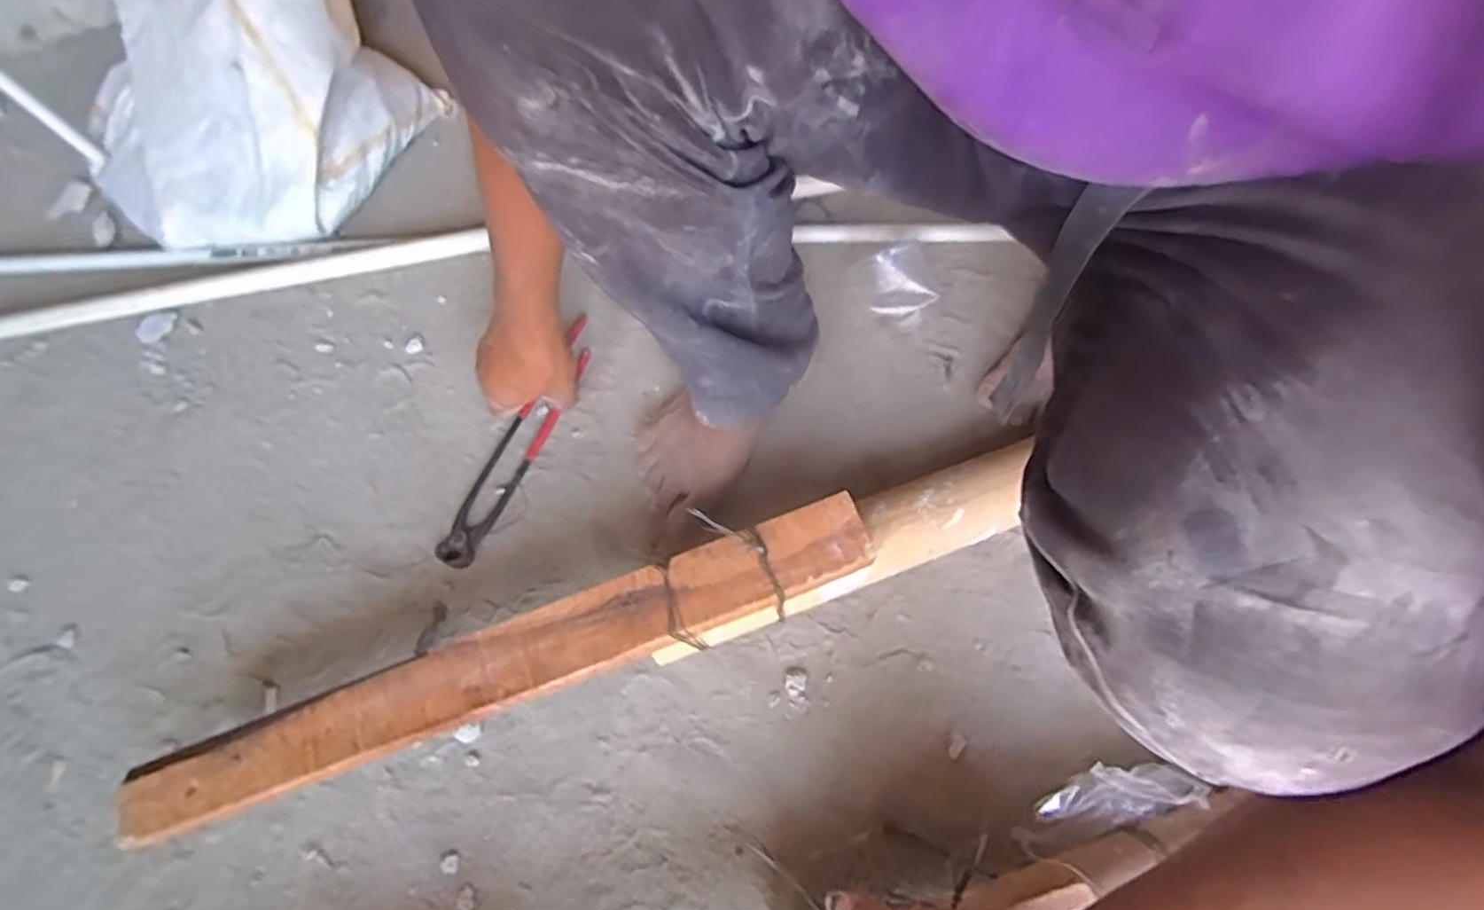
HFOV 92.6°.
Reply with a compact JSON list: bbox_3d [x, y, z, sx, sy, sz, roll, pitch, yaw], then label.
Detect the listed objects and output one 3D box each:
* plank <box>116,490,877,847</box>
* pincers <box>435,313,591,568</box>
[{"bbox_3d":[-0.160,0.144,0.495,0.525,0.030,0.058,-20,67,-6],"label":"plank"},{"bbox_3d":[-0.200,-0.017,0.651,0.045,0.019,0.255,23,74,10],"label":"pincers"}]

